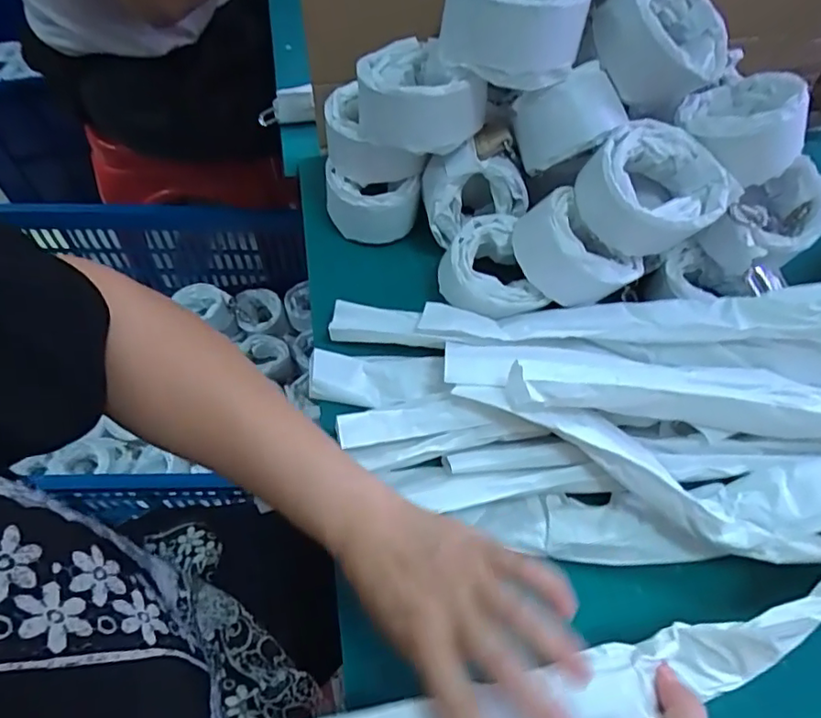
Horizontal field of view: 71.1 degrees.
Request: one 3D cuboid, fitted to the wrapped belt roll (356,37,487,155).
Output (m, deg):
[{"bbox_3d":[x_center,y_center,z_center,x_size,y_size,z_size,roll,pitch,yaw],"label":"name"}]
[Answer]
[{"bbox_3d":[0.010,-0.204,0.439,0.097,0.053,0.086,8,60,0],"label":"wrapped belt roll"}]

